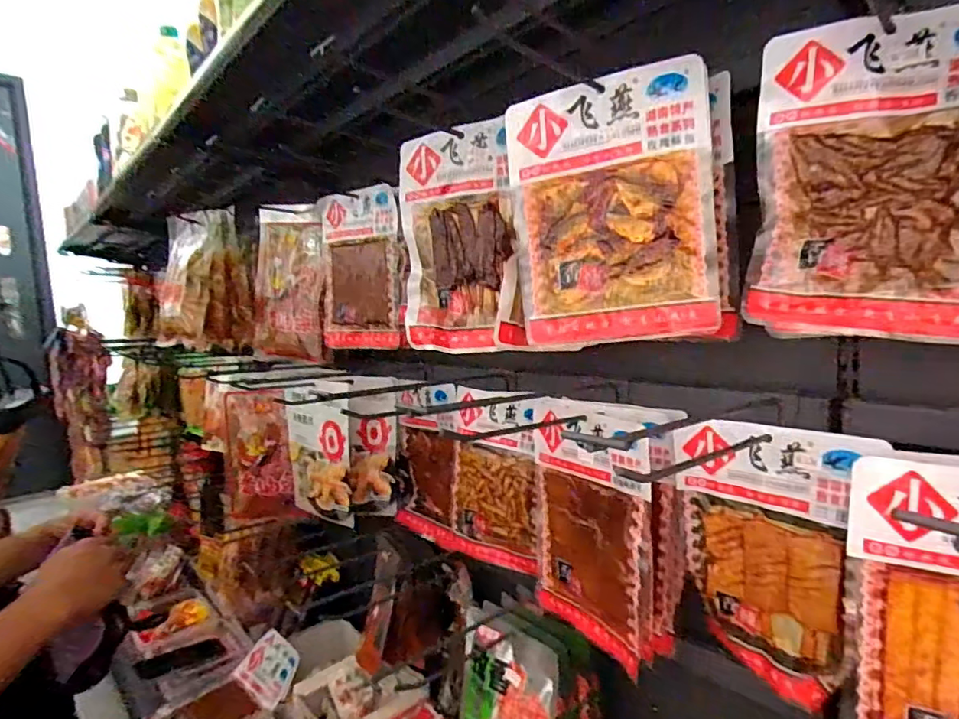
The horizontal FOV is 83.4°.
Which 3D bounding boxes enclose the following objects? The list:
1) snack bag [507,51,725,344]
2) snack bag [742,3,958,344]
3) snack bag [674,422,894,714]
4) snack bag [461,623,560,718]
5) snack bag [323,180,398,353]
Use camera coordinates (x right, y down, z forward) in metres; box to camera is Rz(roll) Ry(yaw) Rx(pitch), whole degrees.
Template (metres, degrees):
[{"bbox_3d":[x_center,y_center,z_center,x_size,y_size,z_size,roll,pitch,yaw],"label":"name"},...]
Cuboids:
[{"bbox_3d":[0.113,-0.128,0.473,0.171,0.219,0.016,0,7,24],"label":"snack bag"},{"bbox_3d":[0.273,-0.124,0.372,0.146,0.211,0.031,1,8,35],"label":"snack bag"},{"bbox_3d":[0.252,0.172,0.480,0.024,0.224,0.148,-8,8,-37],"label":"snack bag"},{"bbox_3d":[0.033,0.425,0.646,0.137,0.181,0.026,3,-8,42],"label":"snack bag"},{"bbox_3d":[-0.190,-0.138,0.853,0.172,0.236,0.042,3,9,43],"label":"snack bag"}]

